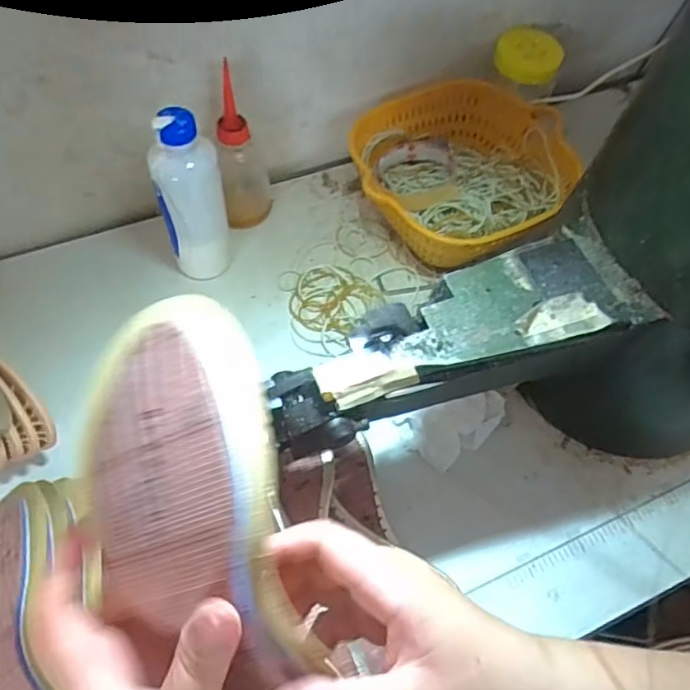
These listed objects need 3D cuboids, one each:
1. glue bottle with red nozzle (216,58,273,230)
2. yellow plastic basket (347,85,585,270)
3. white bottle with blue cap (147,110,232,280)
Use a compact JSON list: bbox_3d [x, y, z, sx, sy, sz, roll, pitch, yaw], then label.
[{"bbox_3d":[-0.103,-0.183,0.567,0.053,0.154,0.043,-5,61,-5],"label":"glue bottle with red nozzle"},{"bbox_3d":[0.116,-0.174,0.605,0.203,0.087,0.213,1,61,-2],"label":"yellow plastic basket"},{"bbox_3d":[-0.136,-0.122,0.517,0.048,0.174,0.055,20,62,9],"label":"white bottle with blue cap"}]

